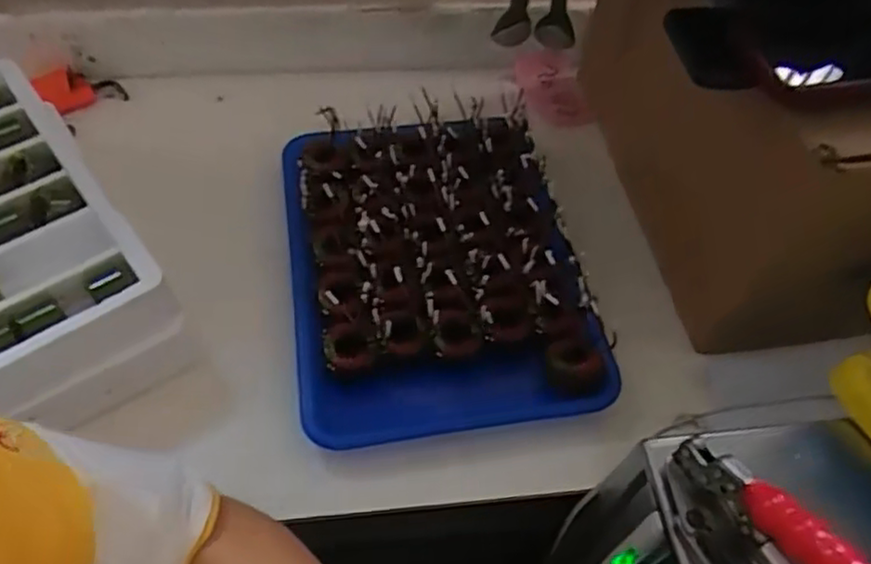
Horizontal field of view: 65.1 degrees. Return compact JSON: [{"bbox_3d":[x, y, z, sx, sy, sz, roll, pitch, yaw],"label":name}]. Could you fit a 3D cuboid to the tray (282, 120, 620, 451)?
[{"bbox_3d":[-0.006,-0.030,0.596,0.238,0.067,0.327,-6,56,-9],"label":"tray"}]

